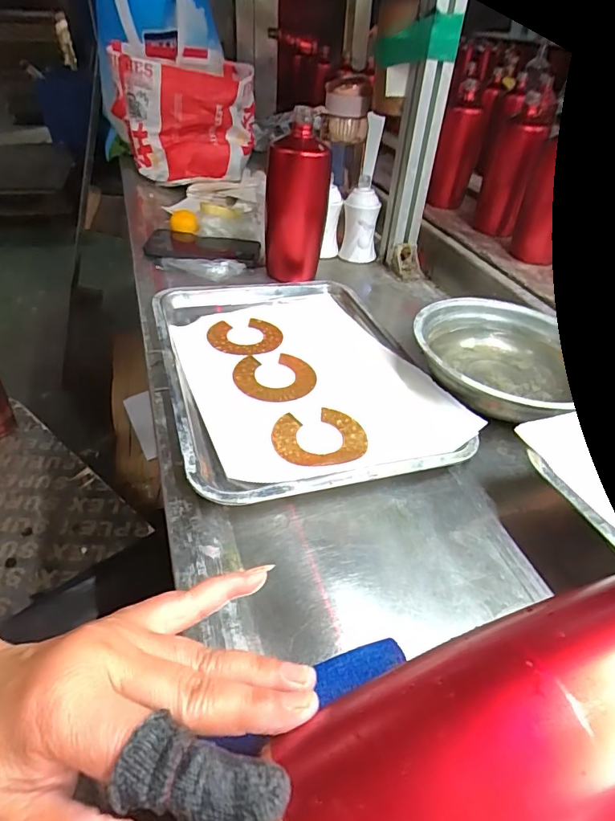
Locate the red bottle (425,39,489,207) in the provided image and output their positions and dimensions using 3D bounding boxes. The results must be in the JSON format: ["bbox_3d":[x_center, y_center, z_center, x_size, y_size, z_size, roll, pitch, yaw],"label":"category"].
[{"bbox_3d":[0.290,-0.521,0.900,0.072,0.253,0.078,13,43,10],"label":"red bottle"}]

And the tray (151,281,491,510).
[{"bbox_3d":[-0.015,-0.052,0.497,0.254,0.037,0.338,-11,44,-16],"label":"tray"}]

